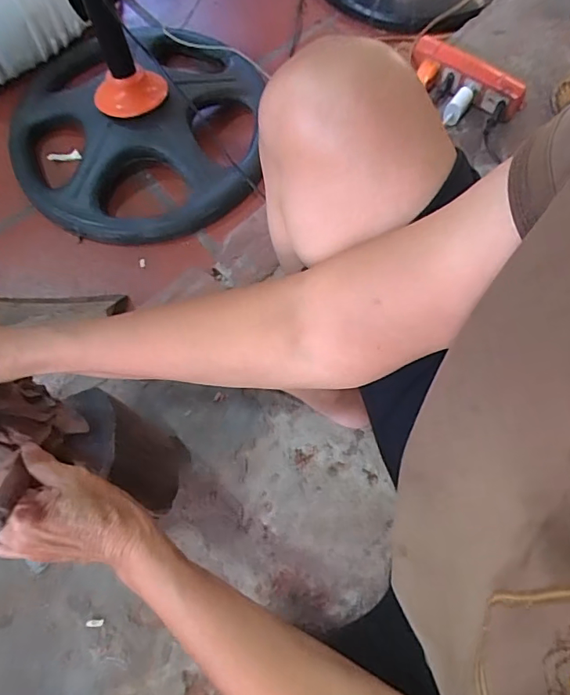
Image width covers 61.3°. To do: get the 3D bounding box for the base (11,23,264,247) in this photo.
[{"bbox_3d":[-0.245,-0.380,0.802,0.419,0.146,0.404,-5,68,-1],"label":"base"}]

